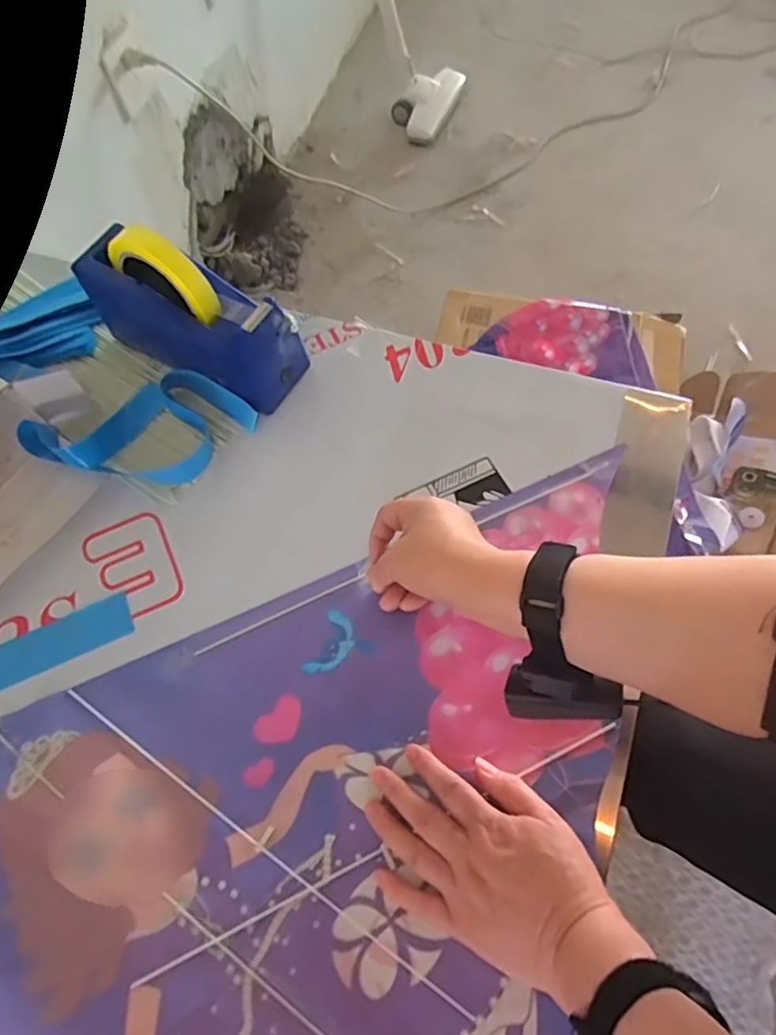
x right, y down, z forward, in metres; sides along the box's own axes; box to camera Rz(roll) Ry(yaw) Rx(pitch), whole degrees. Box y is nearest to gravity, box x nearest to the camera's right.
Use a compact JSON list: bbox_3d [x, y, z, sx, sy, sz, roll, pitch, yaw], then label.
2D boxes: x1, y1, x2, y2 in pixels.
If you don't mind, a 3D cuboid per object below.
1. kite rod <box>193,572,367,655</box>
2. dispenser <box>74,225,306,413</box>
[{"bbox_3d":[-0.087,0.076,0.495,0.147,0.004,0.005,-24,65,-5],"label":"kite rod"},{"bbox_3d":[-0.181,-0.191,0.559,0.202,0.128,0.070,28,69,16],"label":"dispenser"}]

